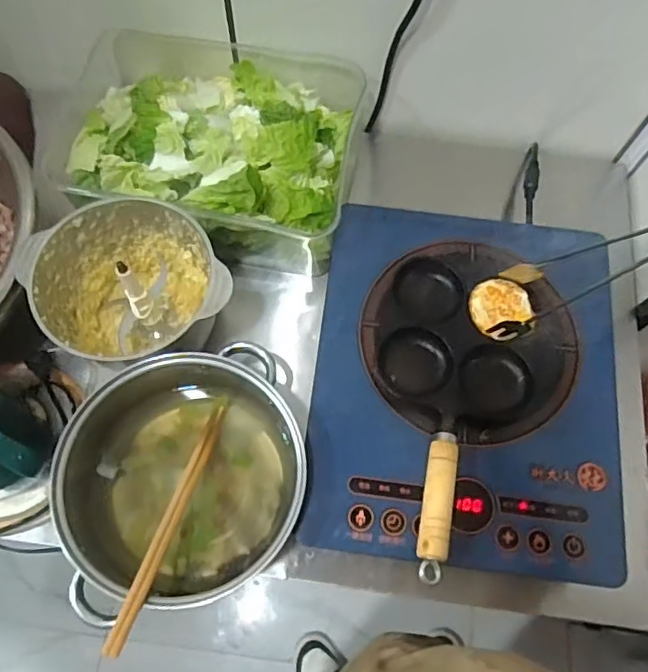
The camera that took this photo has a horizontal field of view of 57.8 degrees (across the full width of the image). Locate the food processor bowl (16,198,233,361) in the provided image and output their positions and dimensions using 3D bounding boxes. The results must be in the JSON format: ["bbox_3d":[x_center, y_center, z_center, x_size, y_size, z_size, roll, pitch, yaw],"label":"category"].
[{"bbox_3d":[-0.210,-0.041,0.664,0.176,0.136,0.177,0,69,-1],"label":"food processor bowl"}]

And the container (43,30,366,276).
[{"bbox_3d":[-0.140,-0.247,0.735,0.362,0.108,0.291,4,69,0],"label":"container"}]

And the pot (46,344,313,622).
[{"bbox_3d":[-0.140,0.138,0.600,0.225,0.116,0.235,0,69,-1],"label":"pot"}]

